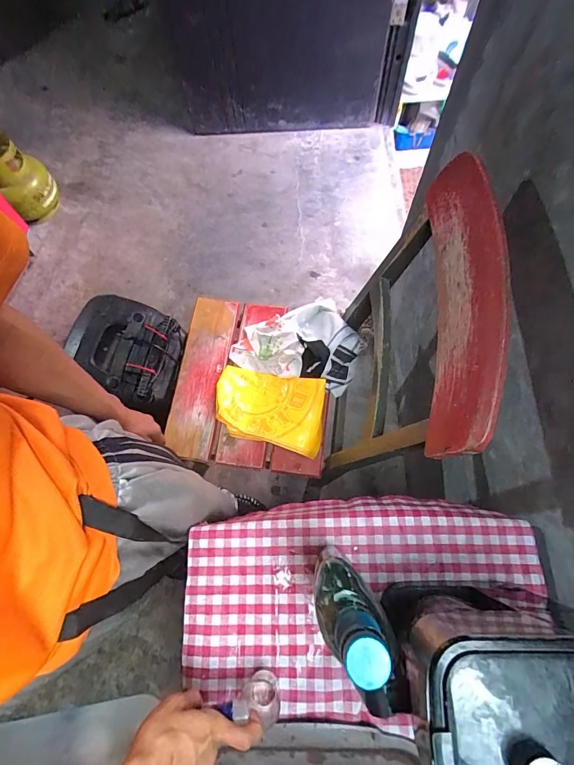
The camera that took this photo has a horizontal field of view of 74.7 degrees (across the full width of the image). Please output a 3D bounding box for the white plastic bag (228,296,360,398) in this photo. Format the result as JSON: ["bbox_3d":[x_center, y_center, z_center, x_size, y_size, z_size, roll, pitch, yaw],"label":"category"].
[{"bbox_3d":[0.029,-0.111,0.916,0.300,0.058,0.217,16,72,8],"label":"white plastic bag"}]

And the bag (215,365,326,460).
[{"bbox_3d":[-0.043,0.059,0.858,0.251,0.059,0.165,12,72,7],"label":"bag"}]

